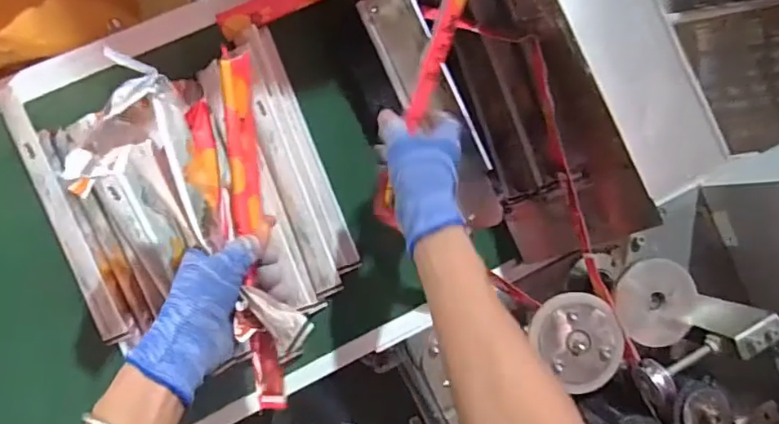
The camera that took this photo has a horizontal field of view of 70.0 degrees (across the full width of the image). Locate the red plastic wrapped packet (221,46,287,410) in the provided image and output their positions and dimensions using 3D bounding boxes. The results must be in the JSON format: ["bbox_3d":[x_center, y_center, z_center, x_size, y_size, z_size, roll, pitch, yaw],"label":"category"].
[{"bbox_3d":[-0.108,0.011,0.435,0.023,0.014,0.279,-7,84,-8],"label":"red plastic wrapped packet"}]

